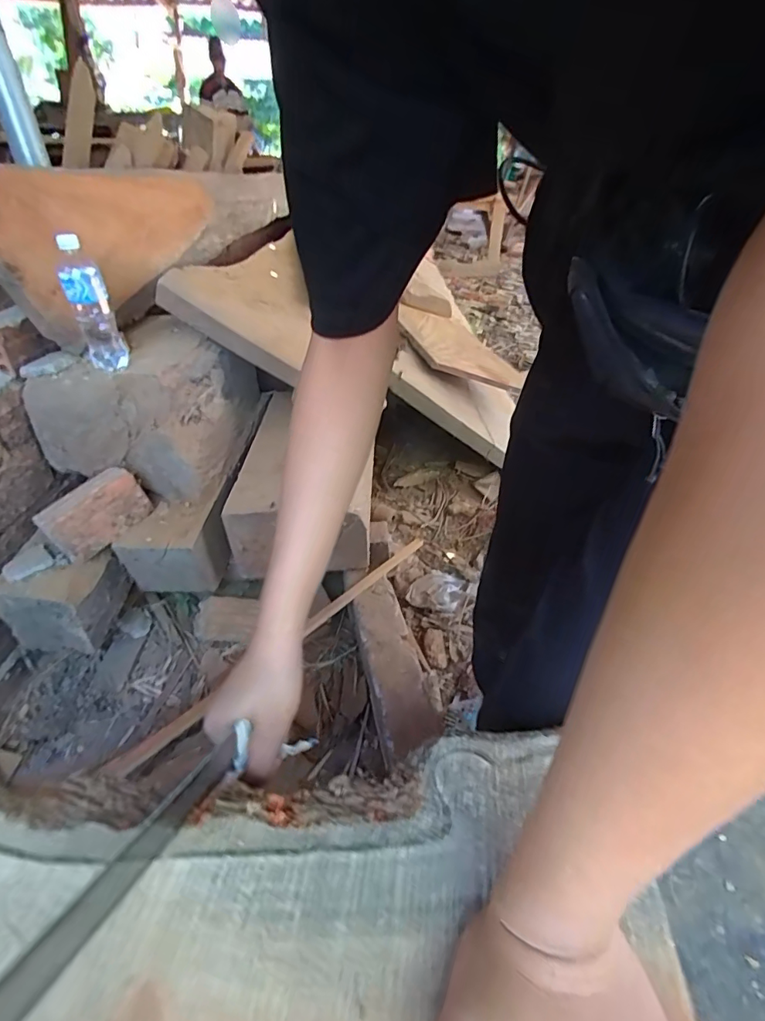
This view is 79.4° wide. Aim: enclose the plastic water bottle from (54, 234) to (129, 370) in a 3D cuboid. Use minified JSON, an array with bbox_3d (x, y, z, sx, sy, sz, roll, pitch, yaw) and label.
[{"bbox_3d":[-0.523,-0.363,0.828,0.066,0.209,0.057,-11,40,-16],"label":"plastic water bottle"}]

